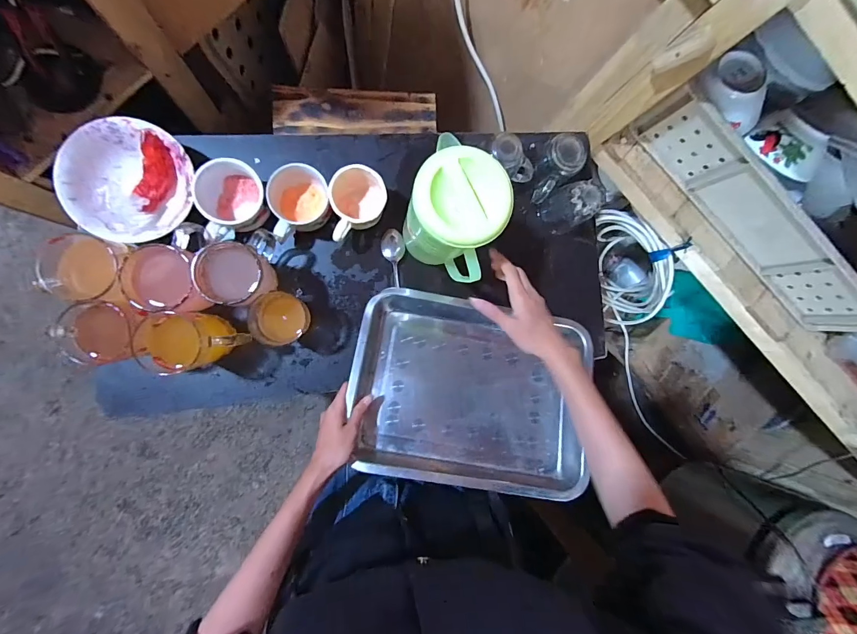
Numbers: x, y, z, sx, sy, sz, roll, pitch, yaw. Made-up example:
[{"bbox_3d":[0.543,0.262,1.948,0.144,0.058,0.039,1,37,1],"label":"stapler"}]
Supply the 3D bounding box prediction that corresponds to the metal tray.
[{"bbox_3d":[0.061,0.105,0.540,0.335,0.048,0.258,10,73,-4],"label":"metal tray"}]

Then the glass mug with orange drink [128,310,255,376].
[{"bbox_3d":[-0.292,0.031,0.473,0.110,0.115,0.072,1,91,-9],"label":"glass mug with orange drink"}]

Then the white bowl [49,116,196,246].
[{"bbox_3d":[-0.388,-0.177,0.482,0.150,0.061,0.151,0,91,-9],"label":"white bowl"}]

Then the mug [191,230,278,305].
[{"bbox_3d":[-0.246,-0.063,0.487,0.074,0.111,0.092,-1,91,-9],"label":"mug"}]

